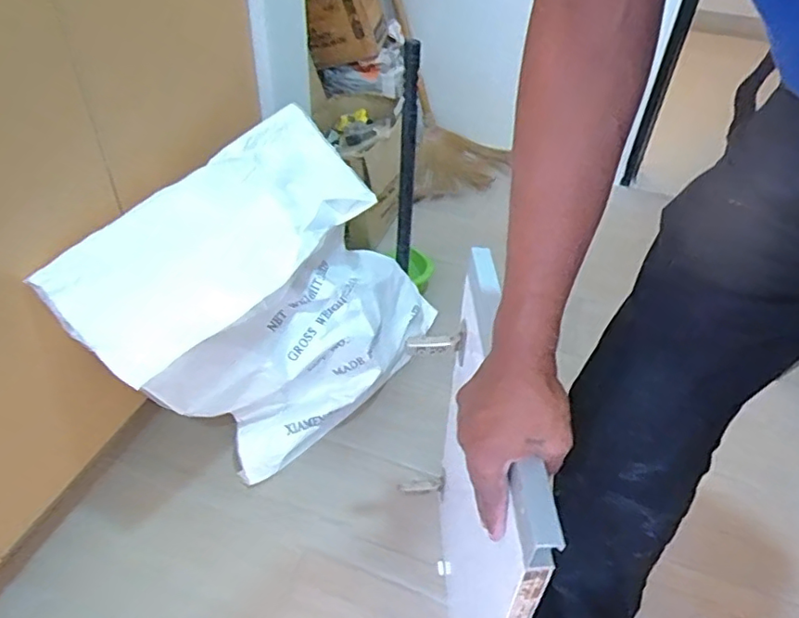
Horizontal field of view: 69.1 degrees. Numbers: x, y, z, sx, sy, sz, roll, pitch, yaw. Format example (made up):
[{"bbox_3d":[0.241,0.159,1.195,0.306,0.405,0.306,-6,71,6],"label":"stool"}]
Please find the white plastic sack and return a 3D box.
[{"bbox_3d":[-0.196,0.010,0.983,0.277,0.470,0.577,21,45,19],"label":"white plastic sack"}]

